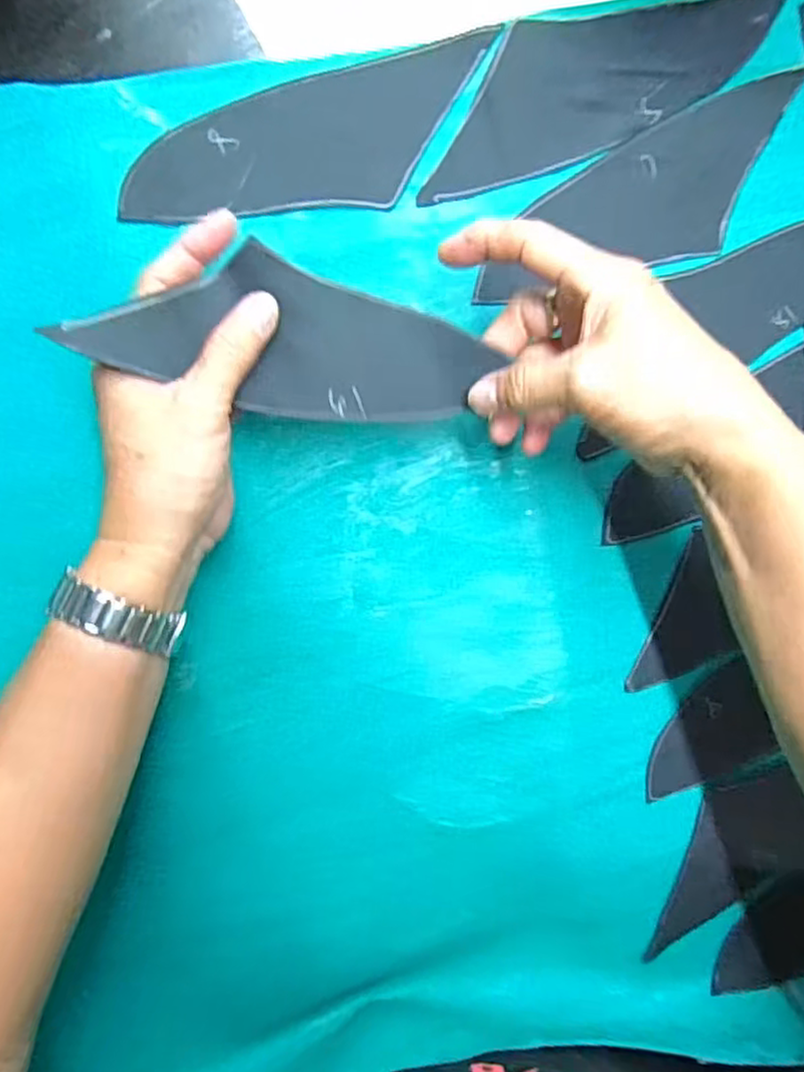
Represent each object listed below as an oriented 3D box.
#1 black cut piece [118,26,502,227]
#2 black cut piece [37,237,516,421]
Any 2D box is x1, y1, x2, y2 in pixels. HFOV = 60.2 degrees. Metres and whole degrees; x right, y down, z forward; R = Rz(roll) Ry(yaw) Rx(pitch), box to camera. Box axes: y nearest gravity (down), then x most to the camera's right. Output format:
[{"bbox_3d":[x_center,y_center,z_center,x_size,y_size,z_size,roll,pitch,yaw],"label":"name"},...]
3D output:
[{"bbox_3d":[-0.047,-0.200,0.354,0.190,0.008,0.067,-14,96,-3],"label":"black cut piece"},{"bbox_3d":[-0.046,-0.087,0.303,0.178,0.017,0.065,3,94,-17],"label":"black cut piece"}]

